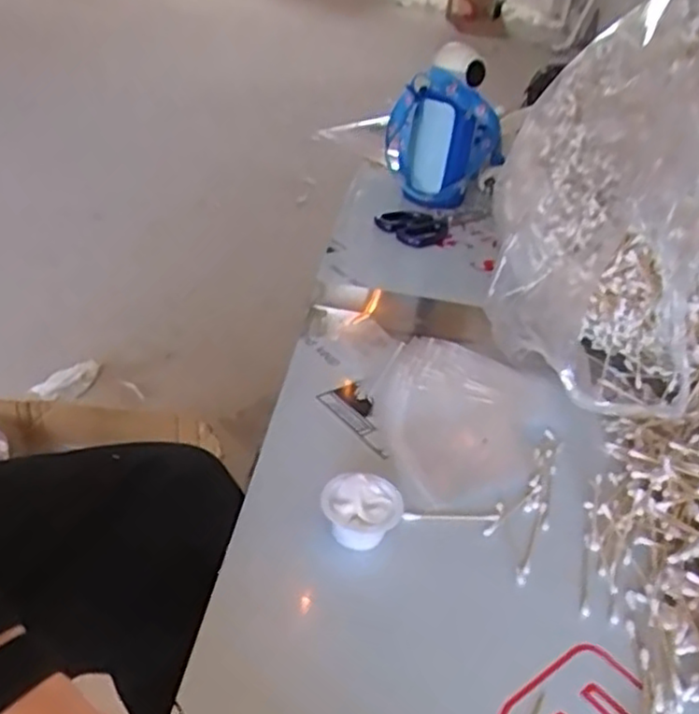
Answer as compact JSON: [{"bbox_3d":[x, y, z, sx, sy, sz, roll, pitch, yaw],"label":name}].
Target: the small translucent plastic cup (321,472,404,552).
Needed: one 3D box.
[{"bbox_3d":[0.008,0.108,0.491,0.055,0.038,0.050,6,33,-4],"label":"small translucent plastic cup"}]

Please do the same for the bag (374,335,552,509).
[{"bbox_3d":[0.089,0.050,0.599,0.142,0.018,0.186,15,34,10],"label":"bag"}]

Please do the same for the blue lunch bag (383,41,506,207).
[{"bbox_3d":[0.143,-0.334,1.037,0.125,0.192,0.128,-20,43,-36],"label":"blue lunch bag"}]

